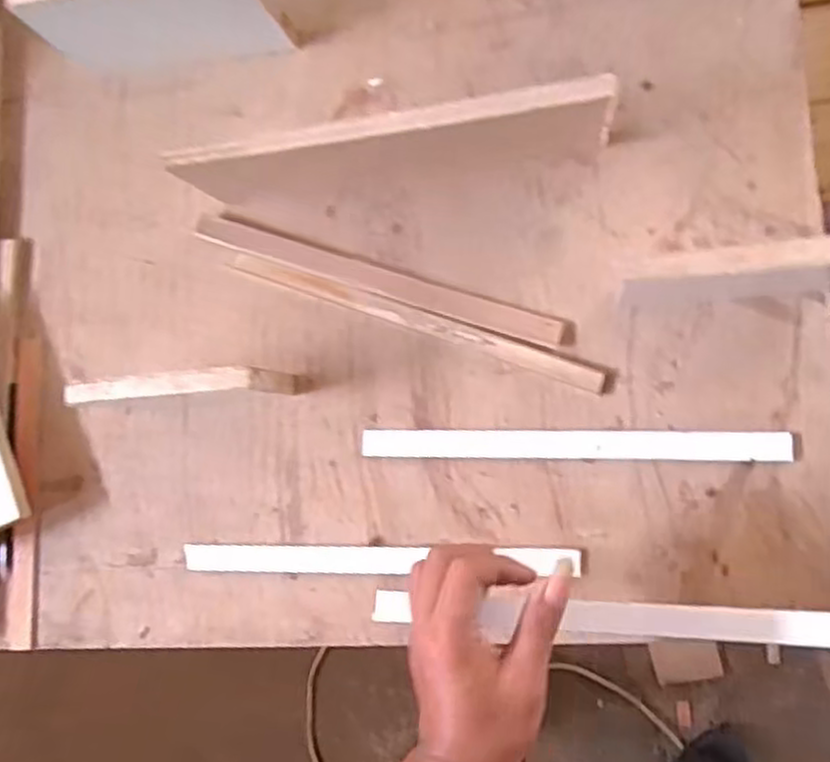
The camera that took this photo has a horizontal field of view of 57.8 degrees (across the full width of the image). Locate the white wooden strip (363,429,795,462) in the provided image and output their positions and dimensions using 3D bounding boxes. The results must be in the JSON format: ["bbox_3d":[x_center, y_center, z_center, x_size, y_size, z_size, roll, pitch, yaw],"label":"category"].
[{"bbox_3d":[0.114,0.048,0.567,0.312,0.012,0.022,0,85,11],"label":"white wooden strip"}]

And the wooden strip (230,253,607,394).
[{"bbox_3d":[-0.003,-0.050,0.595,0.310,0.010,0.018,19,89,13],"label":"wooden strip"}]

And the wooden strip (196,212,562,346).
[{"bbox_3d":[-0.033,-0.084,0.611,0.310,0.010,0.022,18,88,13],"label":"wooden strip"}]

